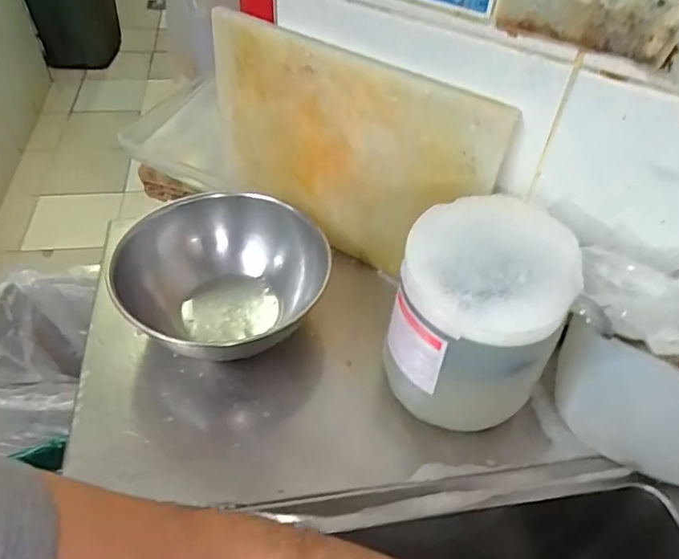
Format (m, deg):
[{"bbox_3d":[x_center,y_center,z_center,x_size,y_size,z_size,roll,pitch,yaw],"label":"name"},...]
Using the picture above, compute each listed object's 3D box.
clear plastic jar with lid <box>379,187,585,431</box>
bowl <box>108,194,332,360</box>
[{"bbox_3d":[0.119,0.042,0.508,0.138,0.192,0.138,17,48,12],"label":"clear plastic jar with lid"},{"bbox_3d":[-0.123,0.008,0.584,0.193,0.093,0.206,2,46,-2],"label":"bowl"}]

